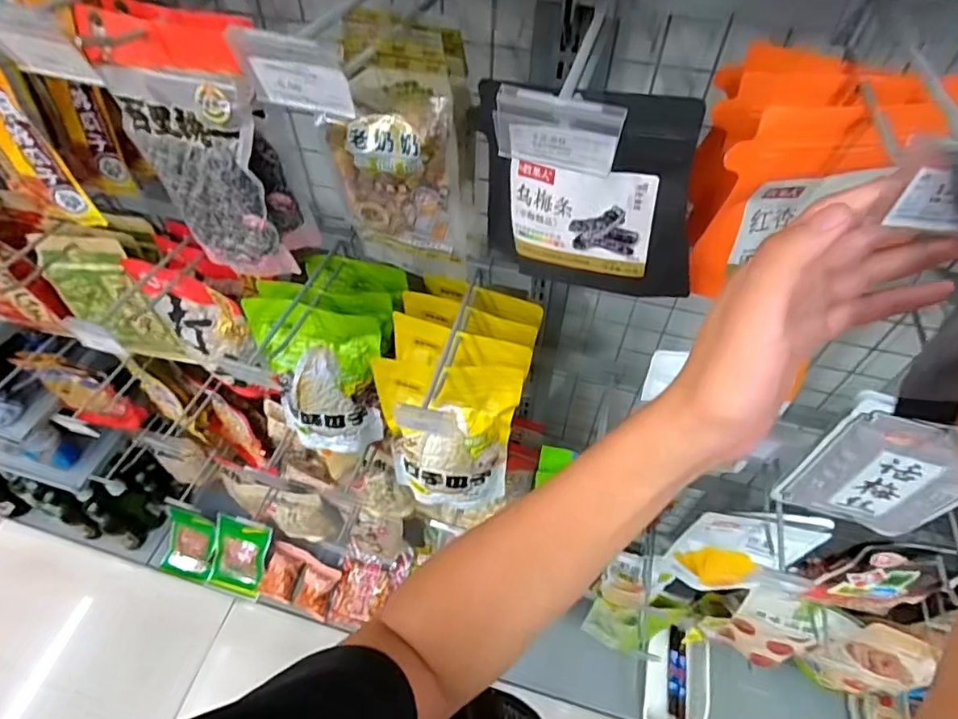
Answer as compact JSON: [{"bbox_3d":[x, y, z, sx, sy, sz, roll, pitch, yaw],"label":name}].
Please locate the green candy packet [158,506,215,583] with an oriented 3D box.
[{"bbox_3d":[-0.767,0.496,1.463,0.156,0.030,0.188,13,98,12],"label":"green candy packet"}]

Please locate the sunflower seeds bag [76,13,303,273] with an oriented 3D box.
[{"bbox_3d":[-0.237,-0.167,0.472,0.131,0.210,0.025,19,49,9],"label":"sunflower seeds bag"}]

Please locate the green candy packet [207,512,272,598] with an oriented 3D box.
[{"bbox_3d":[-0.613,0.505,1.413,0.140,0.243,0.027,15,16,5],"label":"green candy packet"}]

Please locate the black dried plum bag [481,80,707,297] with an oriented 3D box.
[{"bbox_3d":[0.075,-0.113,0.385,0.159,0.147,0.026,22,59,15],"label":"black dried plum bag"}]

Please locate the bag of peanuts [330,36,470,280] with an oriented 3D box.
[{"bbox_3d":[-0.065,-0.147,0.445,0.102,0.198,0.024,12,57,9],"label":"bag of peanuts"}]

